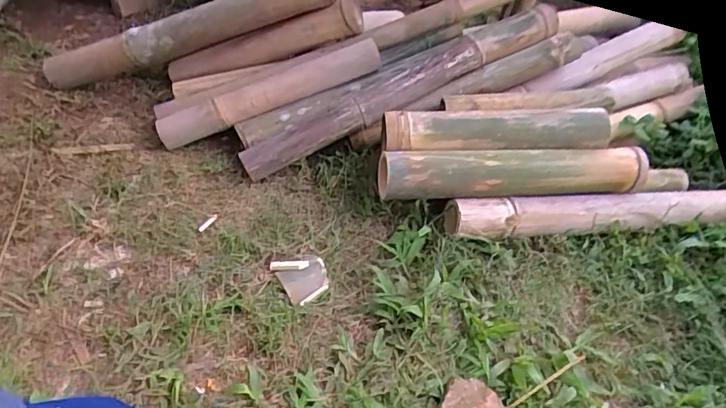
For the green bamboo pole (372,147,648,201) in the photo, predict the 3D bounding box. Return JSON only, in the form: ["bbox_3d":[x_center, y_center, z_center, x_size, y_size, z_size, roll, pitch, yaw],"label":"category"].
[{"bbox_3d":[0.241,-0.052,0.799,0.435,0.061,0.057,-1,42,-10],"label":"green bamboo pole"}]

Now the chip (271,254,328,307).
[{"bbox_3d":[-0.086,0.105,0.734,0.067,0.022,0.078,-21,49,-29],"label":"chip"}]

